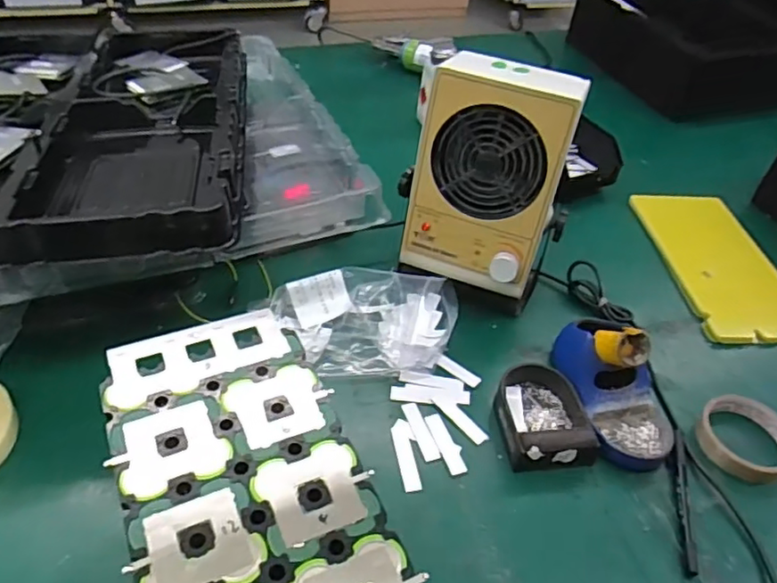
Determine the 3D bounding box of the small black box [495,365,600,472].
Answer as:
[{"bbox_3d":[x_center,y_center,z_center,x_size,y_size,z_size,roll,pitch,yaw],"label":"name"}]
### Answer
[{"bbox_3d":[0.144,0.114,0.577,0.079,0.032,0.106,-4,44,-10],"label":"small black box"}]

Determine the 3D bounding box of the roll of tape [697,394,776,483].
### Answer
[{"bbox_3d":[0.343,0.141,0.584,0.089,0.026,0.084,3,44,-3],"label":"roll of tape"}]

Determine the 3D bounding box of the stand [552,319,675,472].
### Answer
[{"bbox_3d":[0.222,0.082,0.583,0.081,0.083,0.153,-6,45,-12],"label":"stand"}]

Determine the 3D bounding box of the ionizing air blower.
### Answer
[{"bbox_3d":[0.103,-0.102,0.638,0.157,0.237,0.106,20,46,14],"label":"ionizing air blower"}]

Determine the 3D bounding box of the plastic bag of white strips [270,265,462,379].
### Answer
[{"bbox_3d":[-0.027,0.031,0.637,0.198,0.056,0.115,2,43,-4],"label":"plastic bag of white strips"}]

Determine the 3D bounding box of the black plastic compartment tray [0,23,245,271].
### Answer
[{"bbox_3d":[-0.337,-0.187,0.652,0.352,0.065,0.485,-3,45,-9],"label":"black plastic compartment tray"}]

